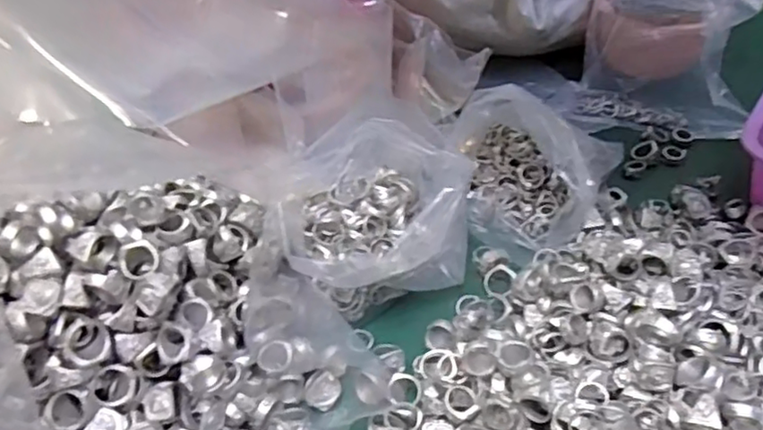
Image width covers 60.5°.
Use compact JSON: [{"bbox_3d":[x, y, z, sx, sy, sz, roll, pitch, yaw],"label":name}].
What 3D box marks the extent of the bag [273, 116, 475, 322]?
[{"bbox_3d":[-0.006,-0.002,0.535,0.155,0.110,0.134,-4,43,-4],"label":"bag"}]

